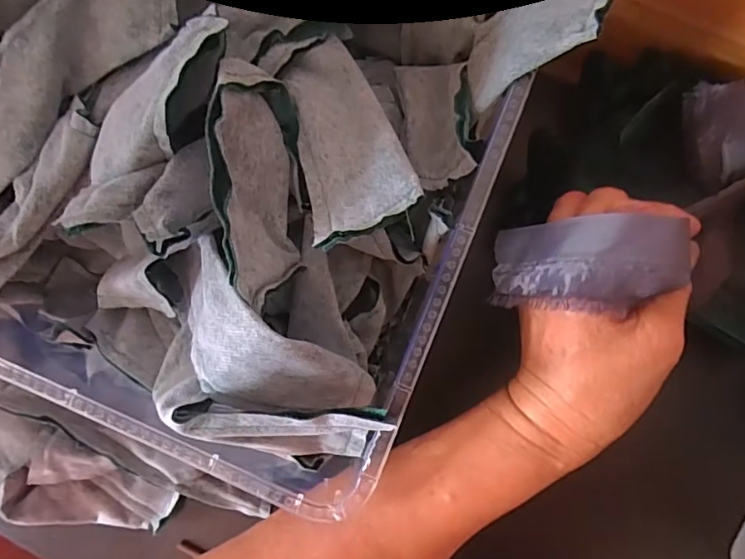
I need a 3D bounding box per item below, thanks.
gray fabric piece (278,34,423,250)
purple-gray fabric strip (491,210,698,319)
[{"bbox_3d":[-0.014,-0.069,0.246,0.048,0.017,0.111,-19,68,6],"label":"gray fabric piece"},{"bbox_3d":[0.095,-0.006,0.239,0.073,0.045,0.039,2,89,6],"label":"purple-gray fabric strip"}]

